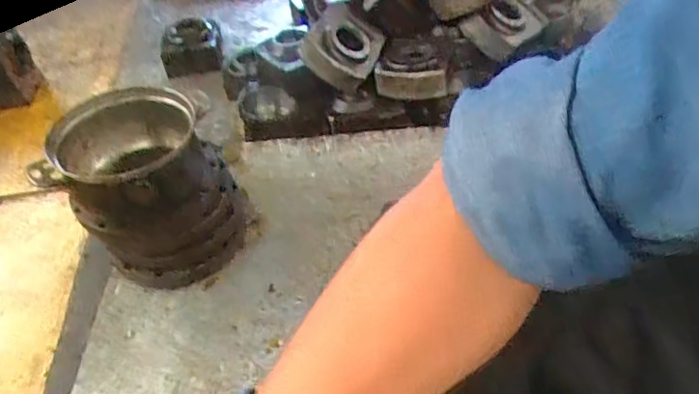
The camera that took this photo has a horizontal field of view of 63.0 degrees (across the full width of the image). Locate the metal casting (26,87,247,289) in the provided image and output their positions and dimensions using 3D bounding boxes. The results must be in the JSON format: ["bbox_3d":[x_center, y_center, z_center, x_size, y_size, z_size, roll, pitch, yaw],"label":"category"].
[{"bbox_3d":[-0.353,-0.010,1.034,0.277,0.276,0.254,-4,47,4],"label":"metal casting"}]

